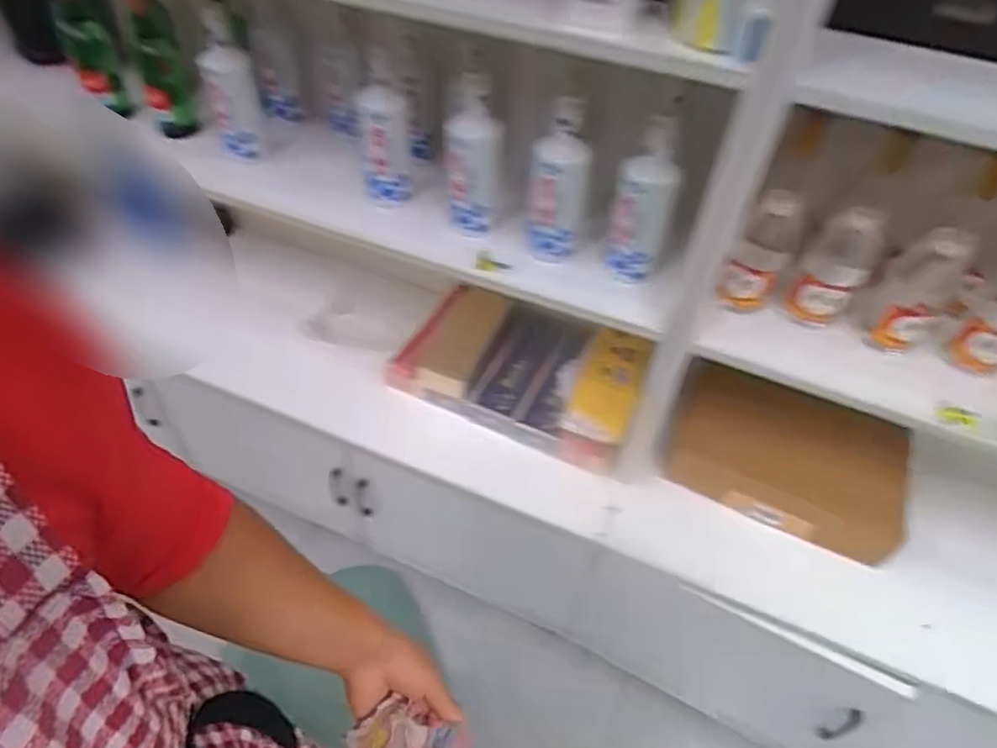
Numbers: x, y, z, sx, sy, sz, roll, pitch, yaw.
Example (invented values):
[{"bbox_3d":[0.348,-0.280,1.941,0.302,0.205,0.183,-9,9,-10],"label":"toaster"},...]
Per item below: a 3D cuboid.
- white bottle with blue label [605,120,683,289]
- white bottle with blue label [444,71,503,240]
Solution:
[{"bbox_3d":[0.197,-0.234,0.867,0.079,0.224,0.077,15,46,8],"label":"white bottle with blue label"},{"bbox_3d":[-0.037,-0.320,0.947,0.082,0.234,0.097,5,46,-3],"label":"white bottle with blue label"}]

